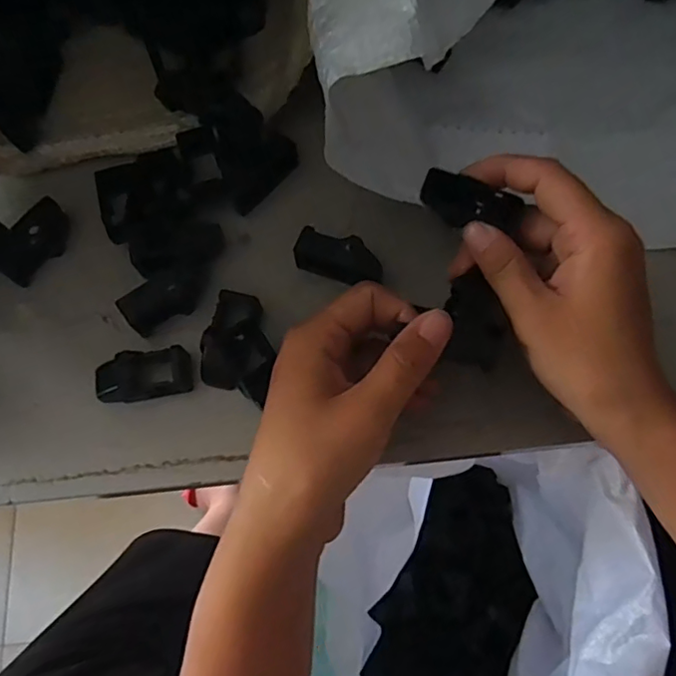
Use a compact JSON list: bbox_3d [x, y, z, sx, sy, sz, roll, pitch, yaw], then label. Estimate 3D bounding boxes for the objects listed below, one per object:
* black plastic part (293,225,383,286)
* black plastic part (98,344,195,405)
[{"bbox_3d":[0.001,-0.043,0.320,0.048,0.017,0.021,18,72,8],"label":"black plastic part"},{"bbox_3d":[-0.102,0.020,0.303,0.048,0.016,0.024,-11,70,-2],"label":"black plastic part"}]

